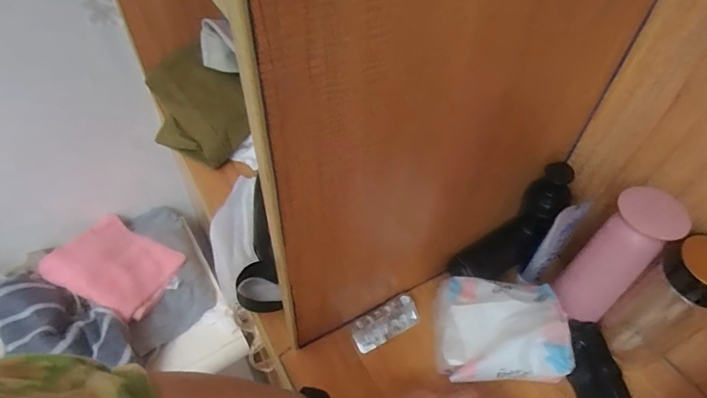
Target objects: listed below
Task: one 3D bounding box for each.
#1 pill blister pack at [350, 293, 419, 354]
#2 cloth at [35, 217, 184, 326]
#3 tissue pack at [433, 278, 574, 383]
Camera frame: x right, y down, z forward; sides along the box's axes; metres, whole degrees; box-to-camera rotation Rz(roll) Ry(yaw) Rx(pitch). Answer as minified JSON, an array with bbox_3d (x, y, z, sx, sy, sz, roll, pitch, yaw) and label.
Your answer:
[{"bbox_3d":[0.036,0.144,0.516,0.082,0.012,0.039,-24,55,-21],"label":"pill blister pack"},{"bbox_3d":[-0.458,0.126,0.855,0.208,0.030,0.174,31,36,4],"label":"cloth"},{"bbox_3d":[0.155,0.131,0.468,0.130,0.042,0.111,1,50,-1],"label":"tissue pack"}]

